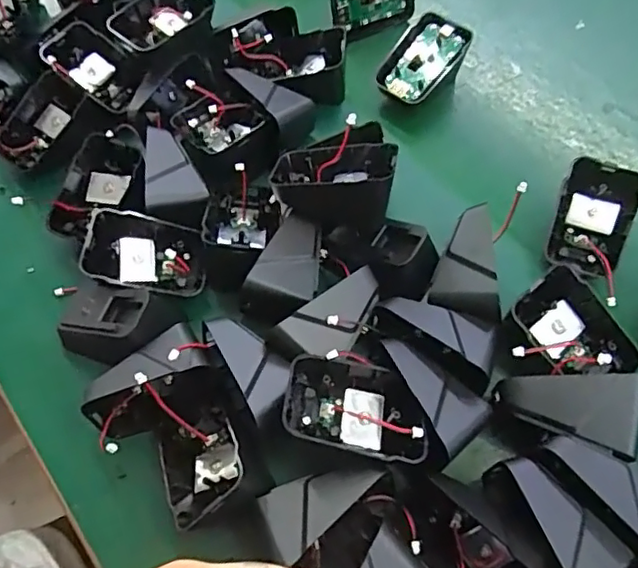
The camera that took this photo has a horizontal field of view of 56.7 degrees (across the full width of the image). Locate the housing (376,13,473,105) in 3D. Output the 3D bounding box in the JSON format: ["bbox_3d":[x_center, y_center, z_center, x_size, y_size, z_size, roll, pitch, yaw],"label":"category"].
[{"bbox_3d":[0.075,-0.157,0.431,0.042,0.038,0.065,40,69,22],"label":"housing"}]

